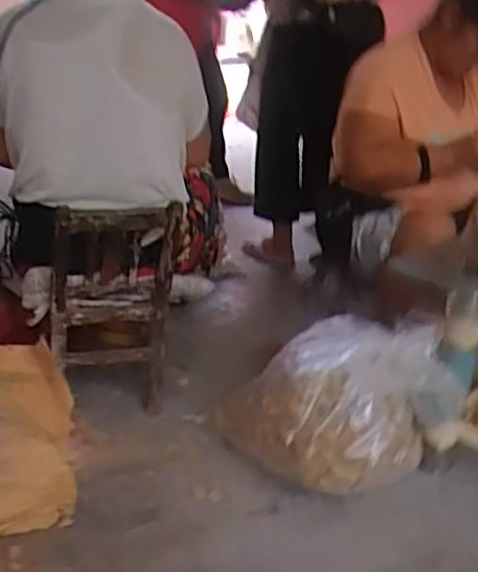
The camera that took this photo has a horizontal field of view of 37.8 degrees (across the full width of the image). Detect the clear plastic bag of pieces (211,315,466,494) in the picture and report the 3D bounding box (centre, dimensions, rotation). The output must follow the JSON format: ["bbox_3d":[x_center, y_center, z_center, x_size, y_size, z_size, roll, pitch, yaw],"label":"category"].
[{"bbox_3d":[0.190,0.236,1.424,0.342,0.261,0.357,-12,29,-30],"label":"clear plastic bag of pieces"}]

